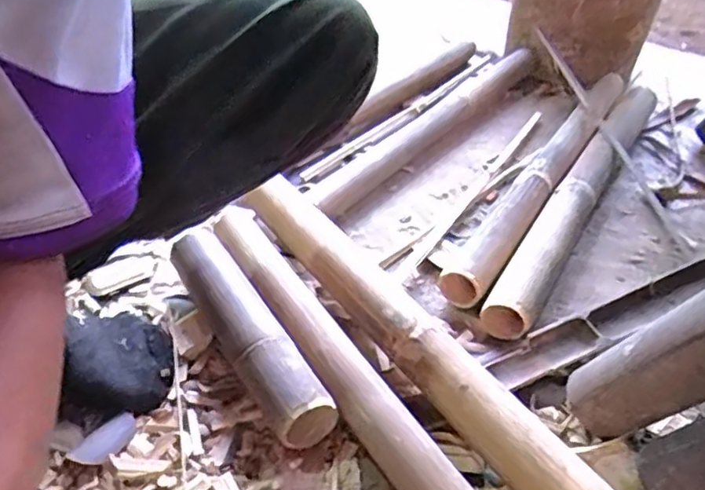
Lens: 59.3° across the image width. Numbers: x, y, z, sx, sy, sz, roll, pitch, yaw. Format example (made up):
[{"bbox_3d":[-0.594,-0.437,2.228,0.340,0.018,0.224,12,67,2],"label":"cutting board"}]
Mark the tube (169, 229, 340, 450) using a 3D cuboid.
[{"bbox_3d":[-0.106,0.088,0.603,0.059,0.063,0.260,-21,44,-27],"label":"tube"}]

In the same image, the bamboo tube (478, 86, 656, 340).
[{"bbox_3d":[0.329,-0.090,0.870,0.059,0.059,0.666,22,43,23],"label":"bamboo tube"}]

